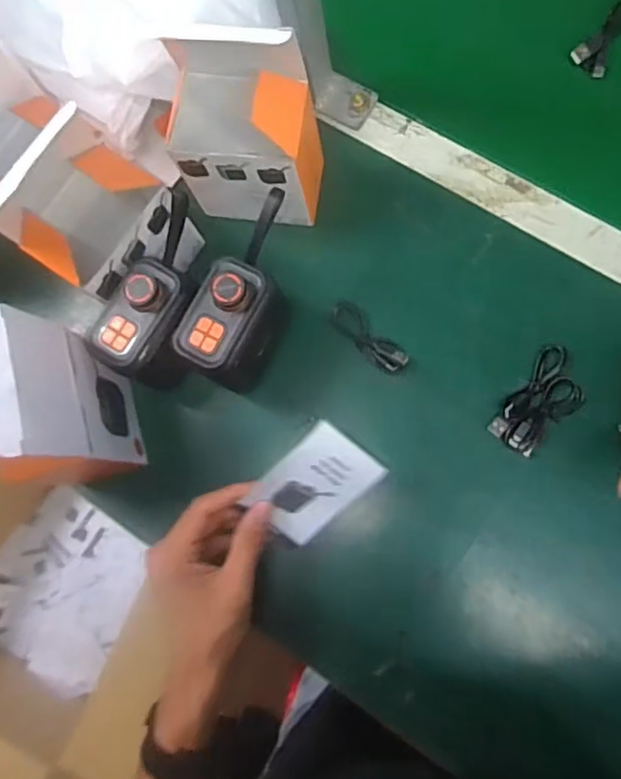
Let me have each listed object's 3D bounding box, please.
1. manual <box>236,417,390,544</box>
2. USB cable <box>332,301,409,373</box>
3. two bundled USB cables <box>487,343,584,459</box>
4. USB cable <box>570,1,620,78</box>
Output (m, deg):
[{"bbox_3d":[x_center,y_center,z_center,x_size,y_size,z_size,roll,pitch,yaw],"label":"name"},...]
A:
[{"bbox_3d":[0.002,0.070,0.454,0.088,0.008,0.071,-42,117,15],"label":"manual"},{"bbox_3d":[0.049,-0.045,0.515,0.025,0.010,0.076,-43,77,-2],"label":"USB cable"},{"bbox_3d":[0.185,0.011,0.491,0.047,0.012,0.086,36,86,12],"label":"two bundled USB cables"},{"bbox_3d":[0.261,-0.311,0.542,0.032,0.024,0.069,34,85,12],"label":"USB cable"}]

